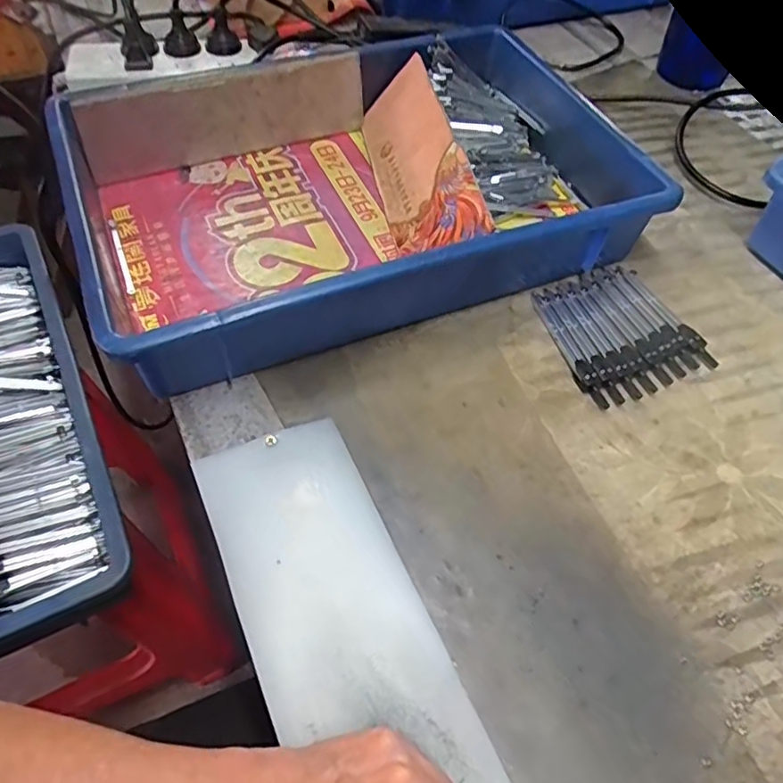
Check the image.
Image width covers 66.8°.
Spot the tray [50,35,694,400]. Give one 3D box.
[{"bbox_3d":[-0.027,-0.171,0.489,0.426,0.079,0.265,-19,61,-15],"label":"tray"}]

